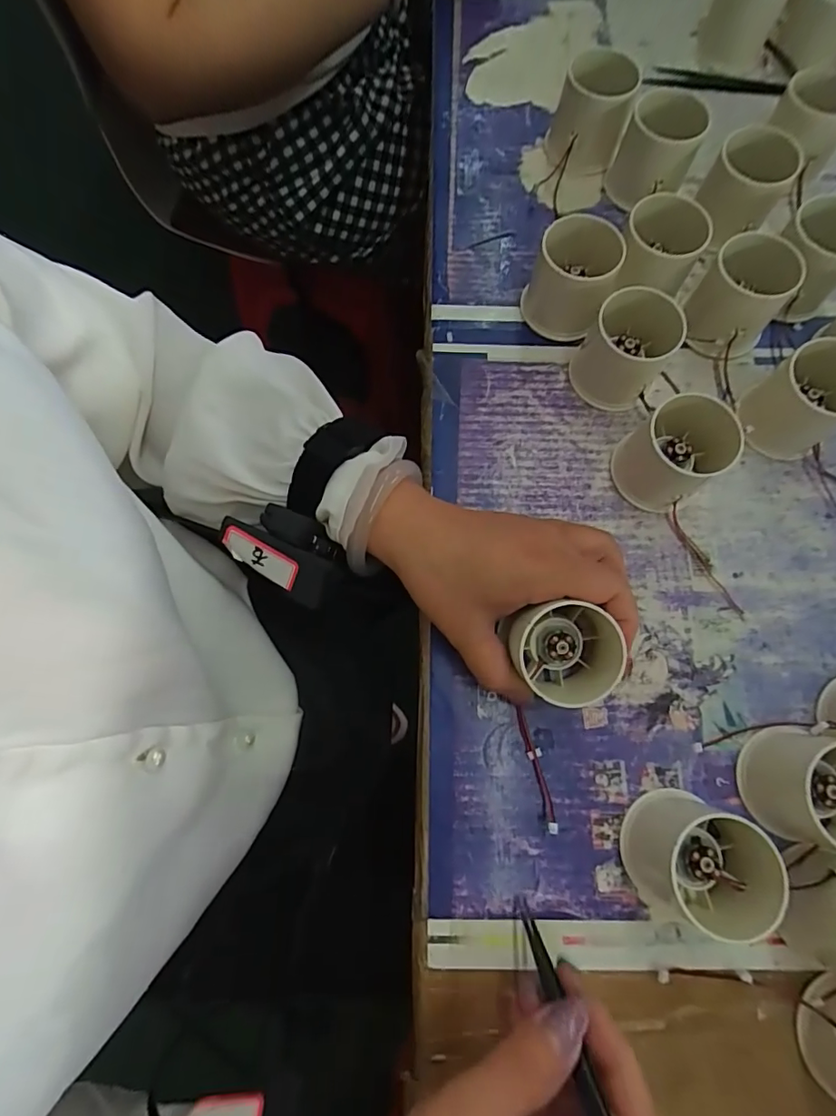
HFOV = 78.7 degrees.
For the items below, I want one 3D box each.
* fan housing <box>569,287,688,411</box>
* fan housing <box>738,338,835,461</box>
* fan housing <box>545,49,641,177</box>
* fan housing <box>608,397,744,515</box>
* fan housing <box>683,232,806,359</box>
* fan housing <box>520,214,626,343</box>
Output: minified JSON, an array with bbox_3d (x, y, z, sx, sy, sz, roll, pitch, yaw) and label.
[{"bbox_3d":[0.131,-0.132,0.320,0.053,0.047,0.062,29,77,8],"label":"fan housing"},{"bbox_3d":[0.234,-0.095,0.305,0.060,0.050,0.049,-34,78,-8],"label":"fan housing"},{"bbox_3d":[0.126,-0.323,0.371,0.052,0.050,0.051,15,76,4],"label":"fan housing"},{"bbox_3d":[0.152,-0.063,0.302,0.050,0.049,0.060,44,80,11],"label":"fan housing"},{"bbox_3d":[0.203,-0.167,0.326,0.053,0.047,0.054,19,76,5],"label":"fan housing"},{"bbox_3d":[0.098,-0.181,0.331,0.049,0.050,0.053,20,76,5],"label":"fan housing"}]

